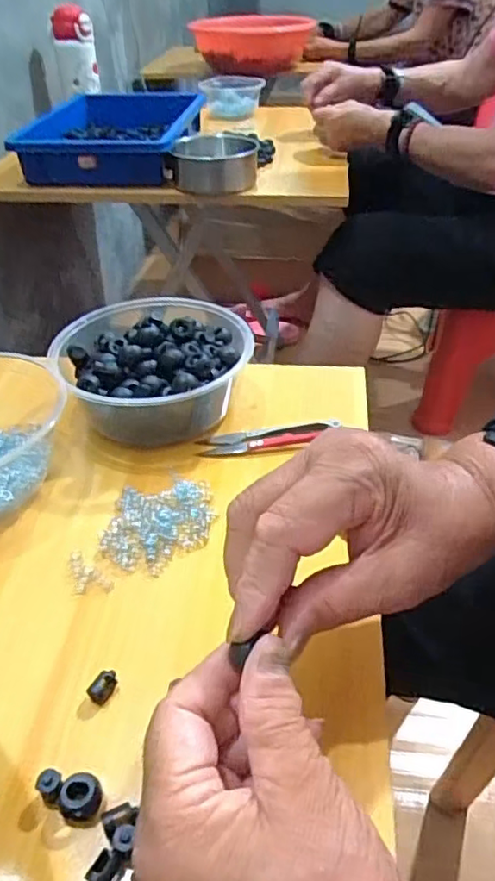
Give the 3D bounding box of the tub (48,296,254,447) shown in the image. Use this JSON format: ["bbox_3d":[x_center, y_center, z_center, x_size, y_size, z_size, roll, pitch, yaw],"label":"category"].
[{"bbox_3d":[-0.073,-0.052,0.459,0.148,0.064,0.152,6,39,11],"label":"tub"}]

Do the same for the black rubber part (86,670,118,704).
[{"bbox_3d":[-0.070,0.119,0.297,0.008,0.007,0.015,22,45,28],"label":"black rubber part"}]

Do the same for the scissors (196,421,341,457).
[{"bbox_3d":[0.015,-0.003,0.439,0.096,0.009,0.021,-5,39,-3],"label":"scissors"}]

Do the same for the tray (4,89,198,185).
[{"bbox_3d":[-0.223,-0.503,1.018,0.257,0.068,0.341,2,39,6],"label":"tray"}]

